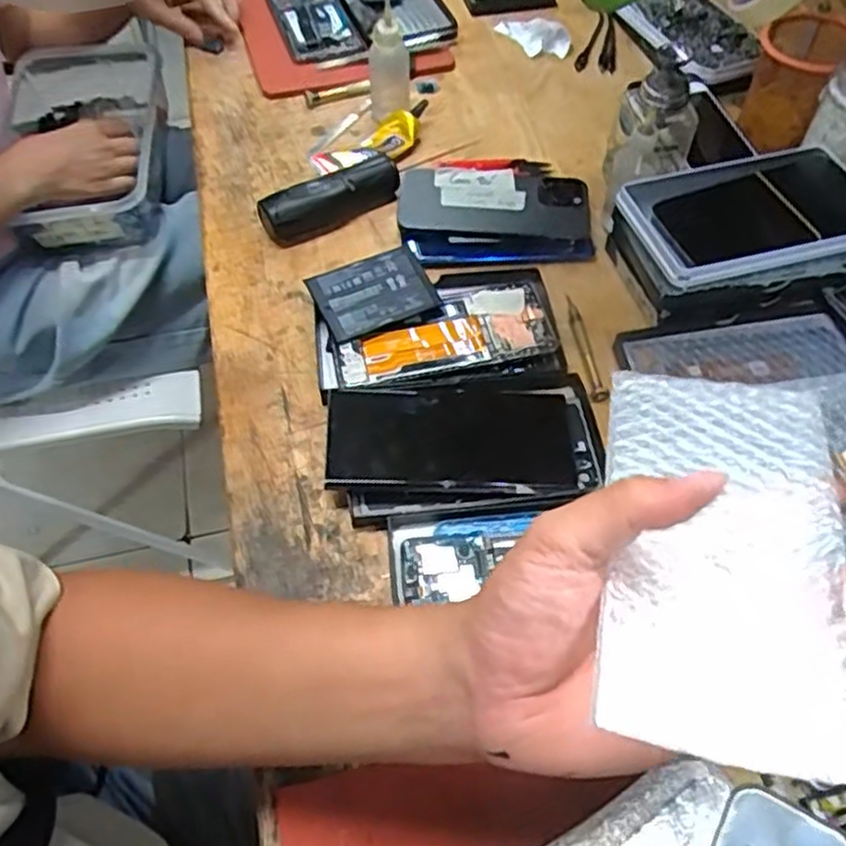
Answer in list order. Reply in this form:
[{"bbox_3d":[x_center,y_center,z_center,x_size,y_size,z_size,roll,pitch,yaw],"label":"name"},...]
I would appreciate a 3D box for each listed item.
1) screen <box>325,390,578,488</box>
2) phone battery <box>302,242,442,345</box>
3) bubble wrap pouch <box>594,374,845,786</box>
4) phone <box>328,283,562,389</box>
[{"bbox_3d":[0.019,0.009,0.489,0.160,0.008,0.077,0,55,-3],"label":"screen"},{"bbox_3d":[-0.036,-0.099,0.561,0.087,0.006,0.061,-25,76,-15],"label":"phone battery"},{"bbox_3d":[0.114,0.043,0.281,0.083,0.008,0.158,8,52,10],"label":"bubble wrap pouch"},{"bbox_3d":[0.015,-0.068,0.547,0.162,0.008,0.082,-15,58,-6],"label":"phone"}]

